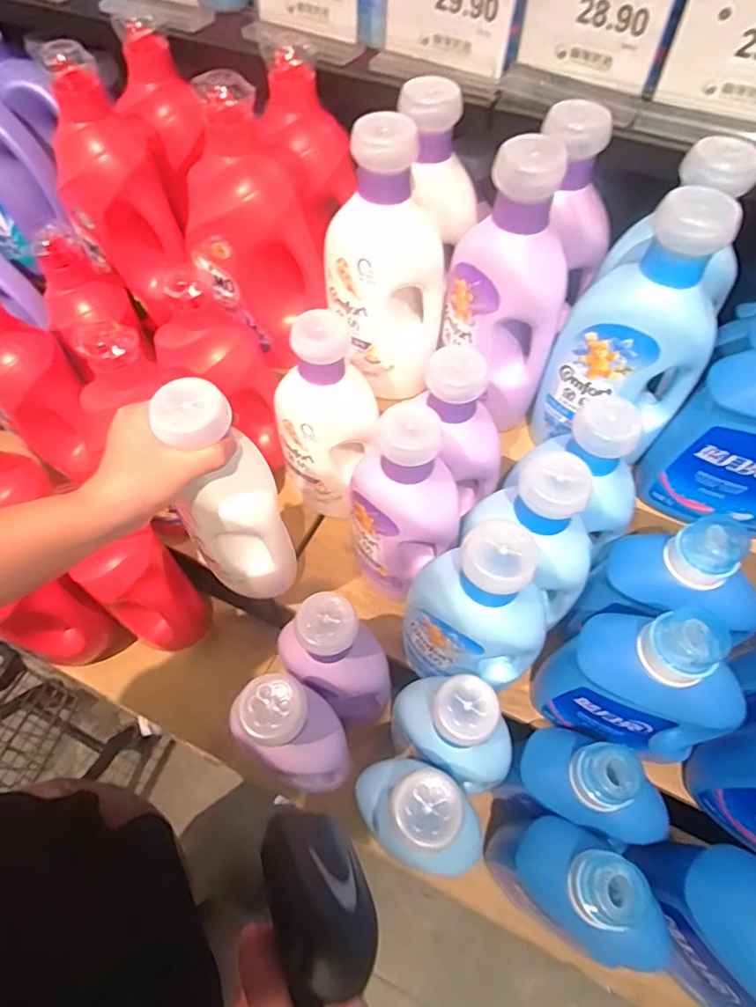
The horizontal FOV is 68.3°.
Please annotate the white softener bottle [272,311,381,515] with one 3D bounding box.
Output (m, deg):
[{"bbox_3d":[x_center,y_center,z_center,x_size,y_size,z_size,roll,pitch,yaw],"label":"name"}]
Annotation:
[{"bbox_3d":[-0.066,-0.091,0.706,0.107,0.299,0.075,39,65,21],"label":"white softener bottle"}]

